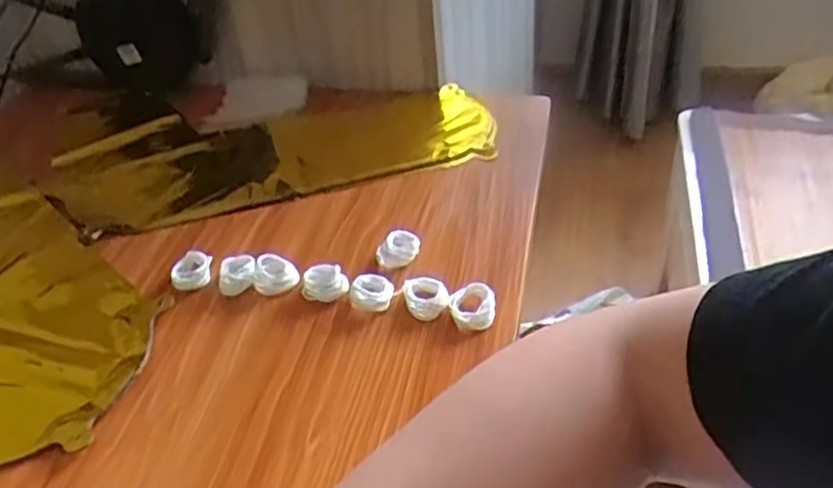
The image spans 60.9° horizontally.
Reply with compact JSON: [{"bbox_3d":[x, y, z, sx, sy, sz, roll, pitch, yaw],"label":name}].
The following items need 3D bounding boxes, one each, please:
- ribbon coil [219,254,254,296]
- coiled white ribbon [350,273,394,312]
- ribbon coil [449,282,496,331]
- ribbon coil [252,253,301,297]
[{"bbox_3d":[-0.124,0.020,0.489,0.026,0.014,0.029,-11,40,-6],"label":"ribbon coil"},{"bbox_3d":[-0.030,0.031,0.461,0.027,0.011,0.027,1,41,8],"label":"coiled white ribbon"},{"bbox_3d":[0.035,0.038,0.447,0.029,0.013,0.028,-3,40,3],"label":"ribbon coil"},{"bbox_3d":[-0.096,0.021,0.483,0.028,0.015,0.022,2,41,9],"label":"ribbon coil"}]

